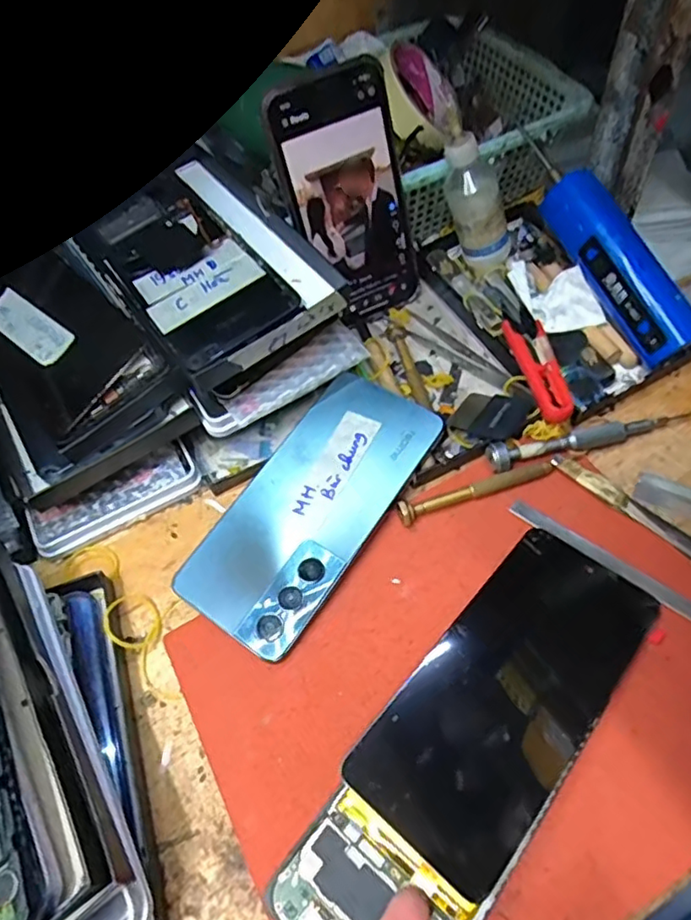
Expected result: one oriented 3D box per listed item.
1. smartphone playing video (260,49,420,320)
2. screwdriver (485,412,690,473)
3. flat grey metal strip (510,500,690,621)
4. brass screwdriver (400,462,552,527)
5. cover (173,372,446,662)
[{"bbox_3d":[0.006,-0.163,0.386,0.076,0.152,0.005,-30,40,-4],"label":"smartphone playing video"},{"bbox_3d":[0.142,-0.014,0.349,0.124,0.013,0.014,-15,57,-3],"label":"screwdriver"},{"bbox_3d":[0.143,0.058,0.311,0.129,0.004,0.009,33,72,25],"label":"flat grey metal strip"},{"bbox_3d":[0.073,0.017,0.338,0.091,0.006,0.010,-17,58,-5],"label":"brass screwdriver"},{"bbox_3d":[-0.017,0.022,0.336,0.073,0.005,0.162,30,69,18],"label":"cover"}]

